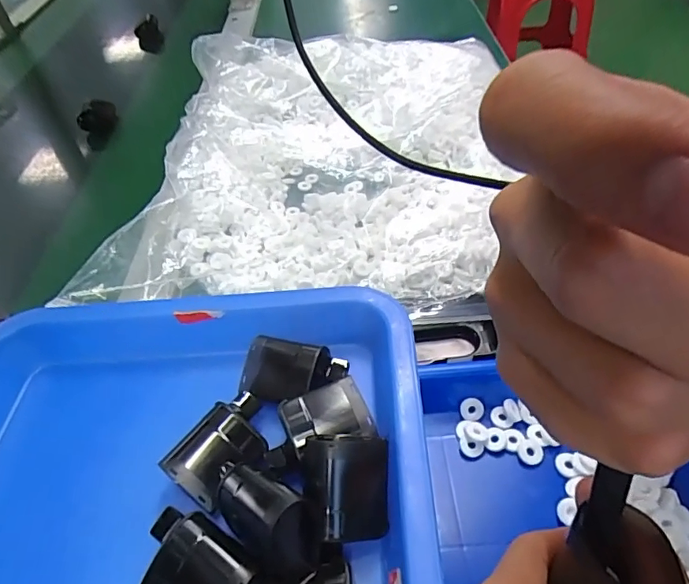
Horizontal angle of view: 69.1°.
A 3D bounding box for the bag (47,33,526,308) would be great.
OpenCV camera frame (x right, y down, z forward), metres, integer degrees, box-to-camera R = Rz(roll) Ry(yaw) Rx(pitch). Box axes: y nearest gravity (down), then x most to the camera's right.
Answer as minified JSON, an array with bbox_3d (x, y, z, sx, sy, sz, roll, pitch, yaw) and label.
[{"bbox_3d":[-0.009,-0.135,0.464,0.330,0.062,0.410,1,47,7],"label":"bag"}]

